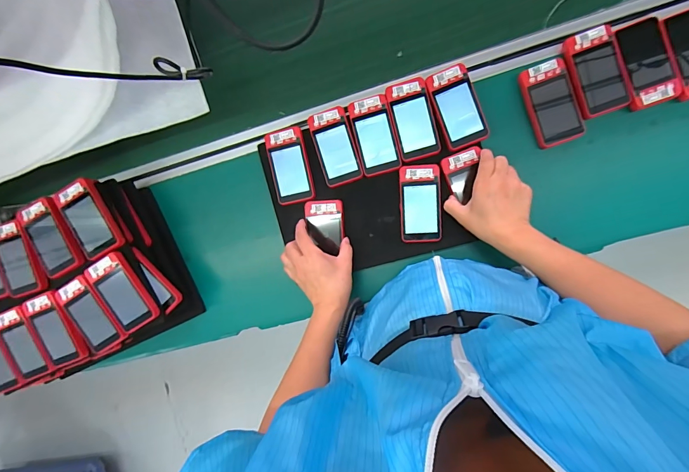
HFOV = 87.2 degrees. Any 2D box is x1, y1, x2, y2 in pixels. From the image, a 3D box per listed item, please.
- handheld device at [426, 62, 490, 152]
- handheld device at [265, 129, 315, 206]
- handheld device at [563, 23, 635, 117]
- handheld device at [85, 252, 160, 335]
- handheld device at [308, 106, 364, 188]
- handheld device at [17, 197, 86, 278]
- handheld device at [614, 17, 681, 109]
[{"bbox_3d":[0.171,-0.196,0.550,0.064,0.012,0.119,-21,90,10],"label":"handheld device"},{"bbox_3d":[-0.090,-0.115,0.599,0.065,0.017,0.117,-10,92,9],"label":"handheld device"},{"bbox_3d":[0.369,-0.239,0.532,0.067,0.020,0.119,-18,91,10],"label":"handheld device"},{"bbox_3d":[-0.347,0.089,0.567,0.062,0.015,0.122,-29,95,6],"label":"handheld device"},{"bbox_3d":[-0.014,-0.142,0.583,0.062,0.016,0.118,-16,91,10],"label":"handheld device"},{"bbox_3d":[-0.469,0.001,0.583,0.072,0.027,0.124,-23,90,10],"label":"handheld device"},{"bbox_3d":[0.434,-0.250,0.522,0.065,0.019,0.122,-18,91,10],"label":"handheld device"}]

